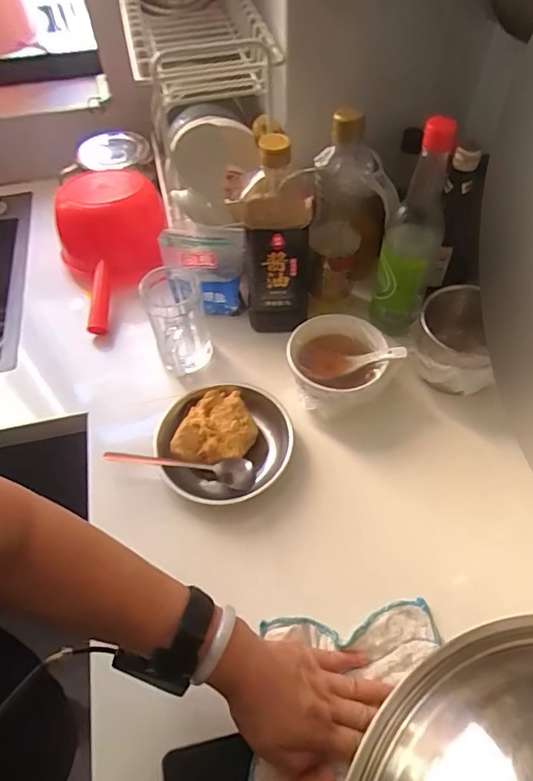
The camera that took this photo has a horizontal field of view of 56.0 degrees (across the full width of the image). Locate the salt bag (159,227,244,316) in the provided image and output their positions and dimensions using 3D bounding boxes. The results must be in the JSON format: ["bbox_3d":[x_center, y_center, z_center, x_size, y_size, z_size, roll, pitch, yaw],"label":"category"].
[{"bbox_3d":[-0.082,-0.169,0.697,0.111,0.133,0.064,-13,55,-7],"label":"salt bag"}]

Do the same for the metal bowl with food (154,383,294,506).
[{"bbox_3d":[-0.050,0.064,0.607,0.158,0.065,0.152,-1,55,1],"label":"metal bowl with food"}]

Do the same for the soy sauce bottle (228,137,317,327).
[{"bbox_3d":[0.010,-0.203,0.644,0.094,0.251,0.100,-3,55,0],"label":"soy sauce bottle"}]

